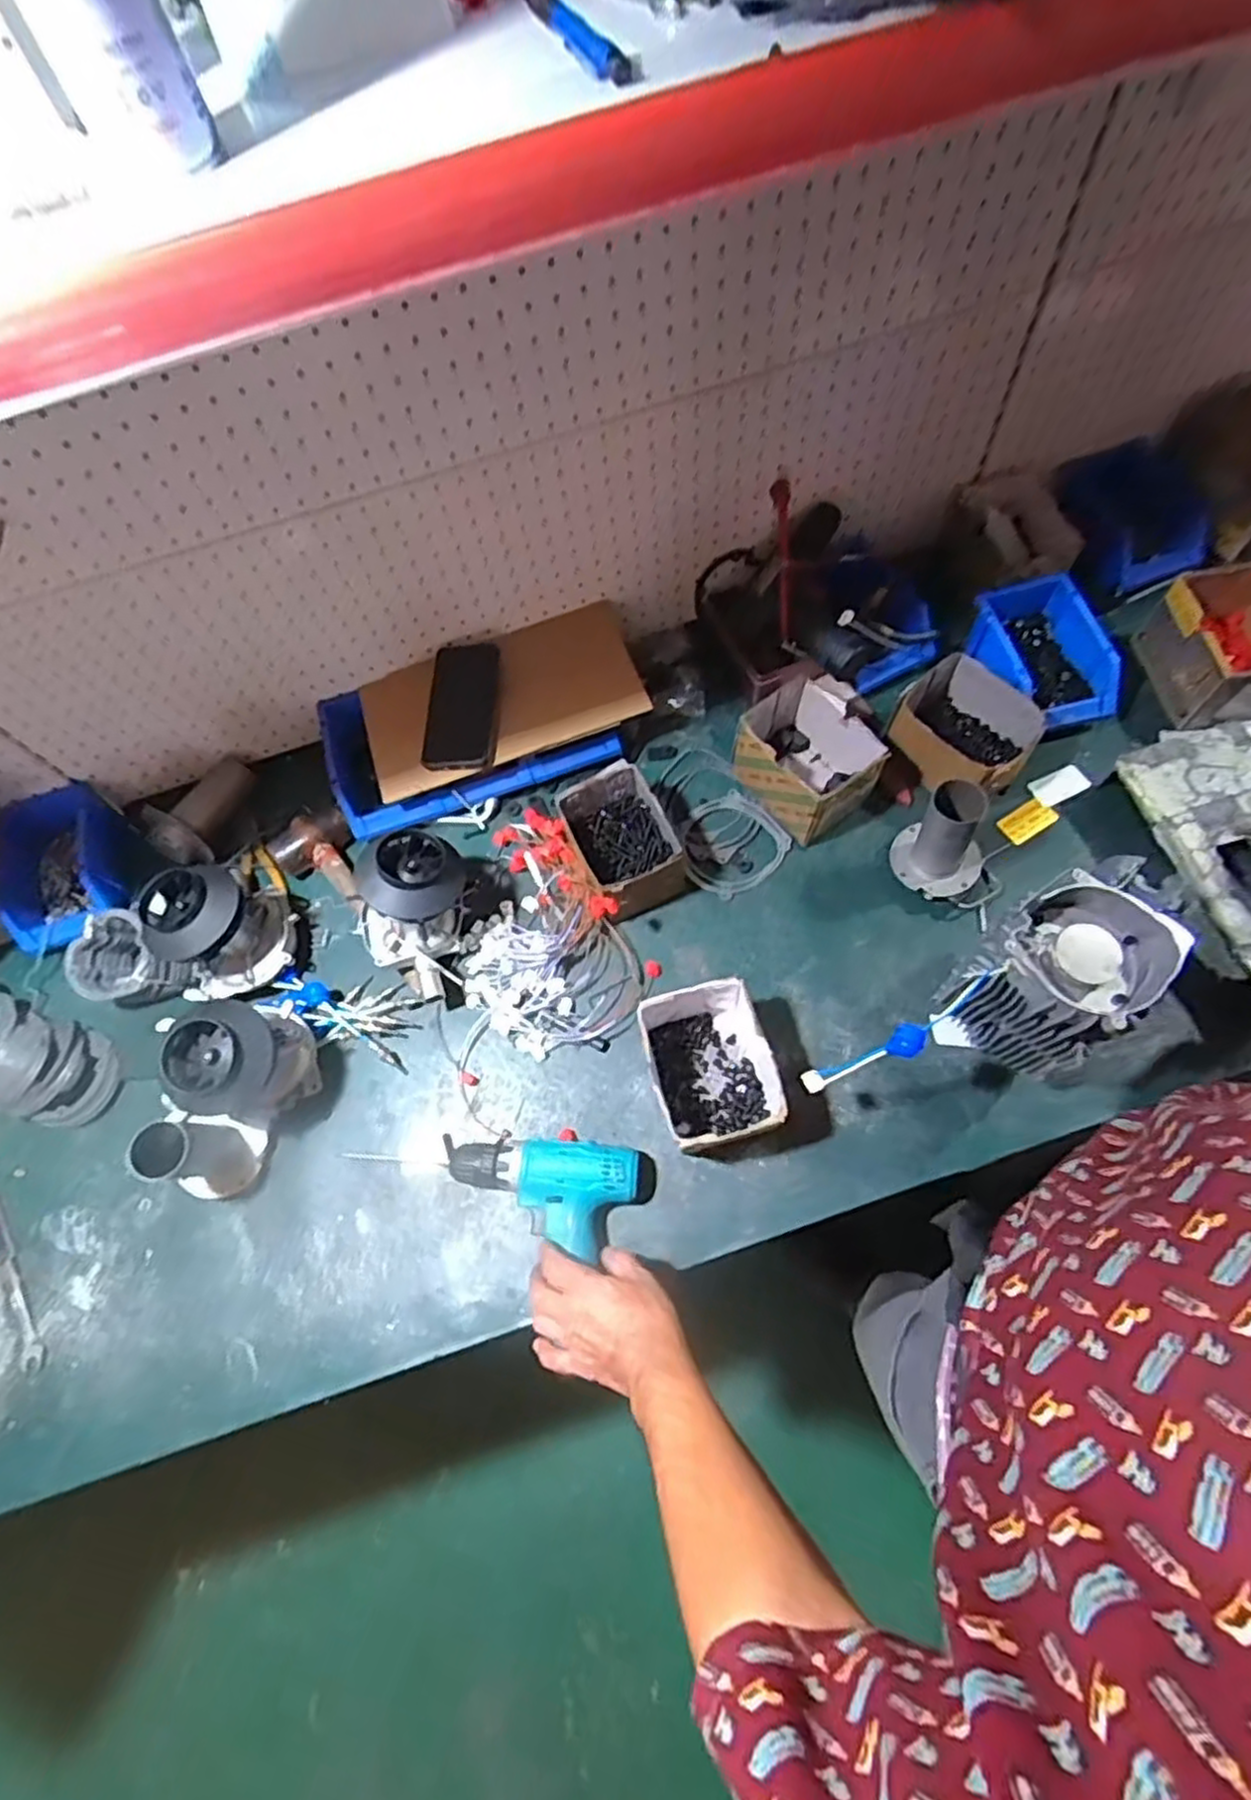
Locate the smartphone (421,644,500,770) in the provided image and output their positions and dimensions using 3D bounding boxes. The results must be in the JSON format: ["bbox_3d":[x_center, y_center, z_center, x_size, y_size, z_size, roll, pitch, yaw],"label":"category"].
[{"bbox_3d":[-0.196,-0.232,0.887,0.084,0.017,0.171,-2,75,7],"label":"smartphone"}]

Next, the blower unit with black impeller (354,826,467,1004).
[{"bbox_3d":[-0.232,0.012,0.803,0.094,0.150,0.150,14,69,12],"label":"blower unit with black impeller"}]

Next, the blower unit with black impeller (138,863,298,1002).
[{"bbox_3d":[-0.441,0.033,0.805,0.112,0.120,0.145,19,70,14],"label":"blower unit with black impeller"}]

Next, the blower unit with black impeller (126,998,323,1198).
[{"bbox_3d":[-0.408,0.197,0.751,0.101,0.169,0.194,30,72,17],"label":"blower unit with black impeller"}]

